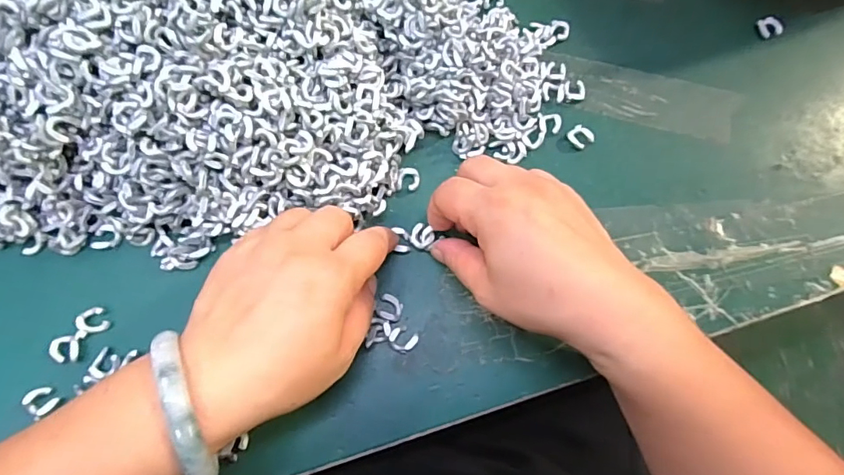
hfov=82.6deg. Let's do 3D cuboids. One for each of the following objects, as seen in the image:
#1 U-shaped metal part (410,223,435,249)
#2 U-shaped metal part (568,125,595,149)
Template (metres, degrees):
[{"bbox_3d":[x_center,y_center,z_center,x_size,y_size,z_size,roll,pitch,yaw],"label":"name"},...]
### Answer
[{"bbox_3d":[-0.001,-0.001,0.293,0.015,0.004,0.014,1,73,-2],"label":"U-shaped metal part"},{"bbox_3d":[0.106,-0.067,0.321,0.014,0.004,0.015,-42,78,-13],"label":"U-shaped metal part"}]

